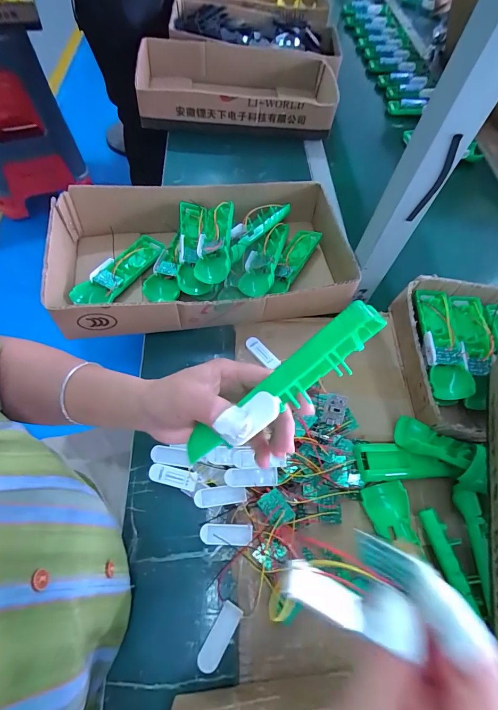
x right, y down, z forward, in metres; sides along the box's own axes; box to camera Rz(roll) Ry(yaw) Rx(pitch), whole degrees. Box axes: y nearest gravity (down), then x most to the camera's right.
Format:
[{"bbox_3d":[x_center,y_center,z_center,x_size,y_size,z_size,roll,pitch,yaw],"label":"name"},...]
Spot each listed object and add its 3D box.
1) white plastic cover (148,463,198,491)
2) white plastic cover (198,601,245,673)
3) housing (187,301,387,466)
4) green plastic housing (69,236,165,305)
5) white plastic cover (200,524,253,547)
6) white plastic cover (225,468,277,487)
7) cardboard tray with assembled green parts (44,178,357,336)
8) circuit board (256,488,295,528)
[{"bbox_3d":[-0.088,0.141,0.391,0.057,0.013,0.020,13,64,5],"label":"white plastic cover"},{"bbox_3d":[-0.029,0.276,0.331,0.021,0.004,0.058,29,63,9],"label":"white plastic cover"},{"bbox_3d":[0.018,0.027,0.229,0.161,0.049,0.019,-41,65,20],"label":"housing"},{"bbox_3d":[-0.188,-0.124,0.501,0.045,0.035,0.163,28,64,10],"label":"green plastic housing"},{"bbox_3d":[-0.025,0.195,0.366,0.058,0.007,0.020,-5,62,12],"label":"white plastic cover"},{"bbox_3d":[0.002,0.136,0.374,0.058,0.004,0.019,-3,79,4],"label":"white plastic cover"},{"bbox_3d":[-0.070,-0.155,0.507,0.404,0.080,0.232,-6,63,-9],"label":"cardboard tray with assembled green parts"},{"bbox_3d":[0.028,0.163,0.360,0.026,0.006,0.035,-36,74,-7],"label":"circuit board"}]

